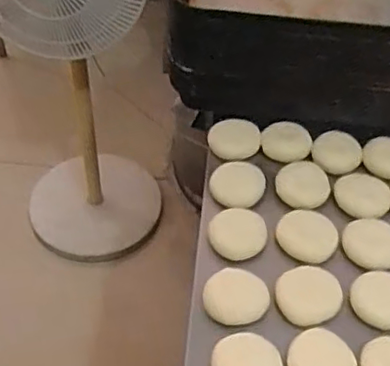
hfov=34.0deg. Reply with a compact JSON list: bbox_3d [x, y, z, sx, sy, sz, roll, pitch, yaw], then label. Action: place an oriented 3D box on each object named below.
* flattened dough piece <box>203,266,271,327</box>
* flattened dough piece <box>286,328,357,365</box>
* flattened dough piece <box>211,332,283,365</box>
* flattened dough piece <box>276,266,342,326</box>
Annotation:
[{"bbox_3d":[0.045,0.122,0.677,0.060,0.020,0.065,2,48,-2],"label":"flattened dough piece"},{"bbox_3d":[0.124,0.174,0.623,0.064,0.010,0.061,2,48,-2],"label":"flattened dough piece"},{"bbox_3d":[0.050,0.177,0.621,0.065,0.012,0.062,2,48,-2],"label":"flattened dough piece"},{"bbox_3d":[0.120,0.118,0.675,0.061,0.024,0.060,2,48,-2],"label":"flattened dough piece"}]

